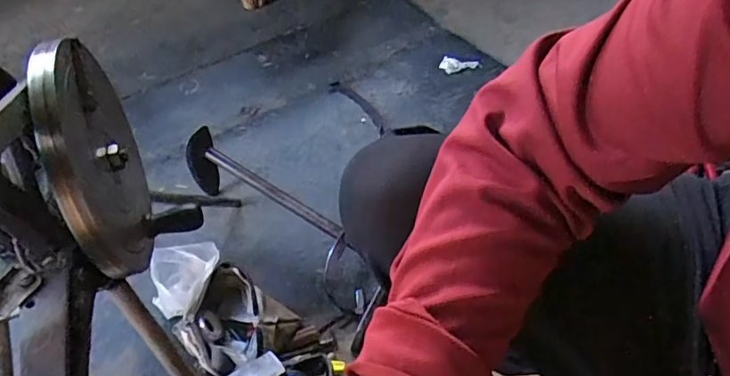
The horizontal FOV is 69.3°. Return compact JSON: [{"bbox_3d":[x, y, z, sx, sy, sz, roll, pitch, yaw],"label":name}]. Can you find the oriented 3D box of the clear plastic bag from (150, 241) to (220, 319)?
[{"bbox_3d":[-0.263,0.131,0.762,0.103,0.071,0.102,-2,53,-1],"label":"clear plastic bag"}]

